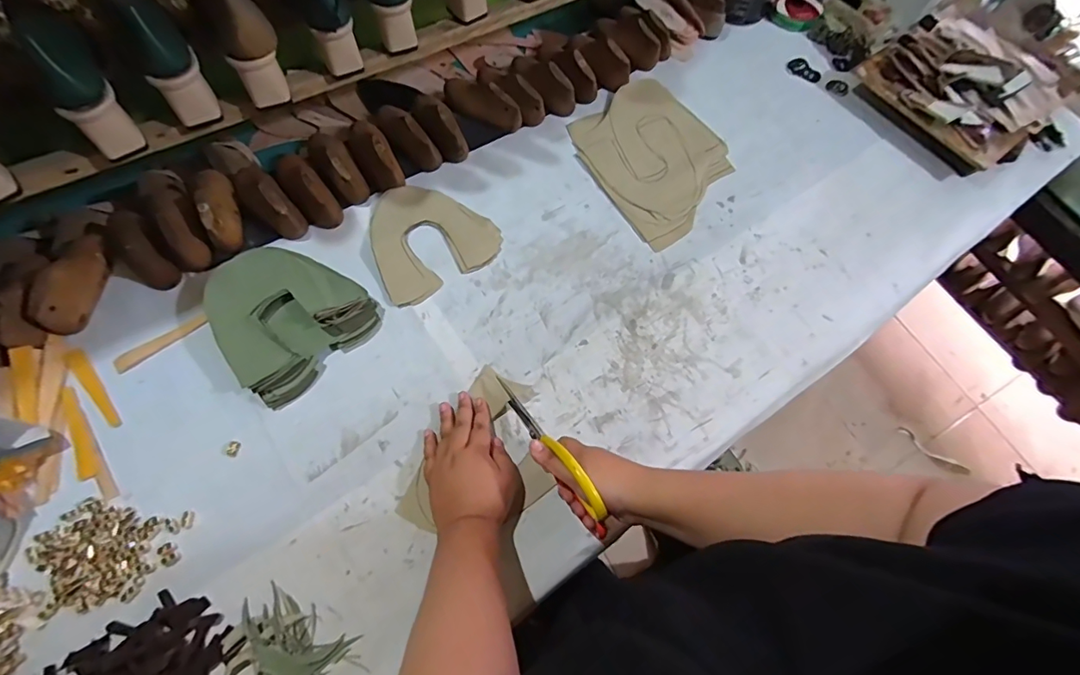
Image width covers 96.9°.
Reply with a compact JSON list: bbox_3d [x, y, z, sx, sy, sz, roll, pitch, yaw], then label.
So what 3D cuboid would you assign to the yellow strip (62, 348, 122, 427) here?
[{"bbox_3d":[-0.529,0.058,0.567,0.019,0.005,0.117,-41,75,-18],"label":"yellow strip"}]

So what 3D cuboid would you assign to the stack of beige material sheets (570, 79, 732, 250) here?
[{"bbox_3d":[0.184,-0.287,0.755,0.226,0.016,0.263,-32,72,-16],"label":"stack of beige material sheets"}]

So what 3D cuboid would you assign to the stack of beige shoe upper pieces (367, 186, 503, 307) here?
[{"bbox_3d":[-0.160,-0.145,0.673,0.170,0.017,0.164,-34,73,-16],"label":"stack of beige shoe upper pieces"}]

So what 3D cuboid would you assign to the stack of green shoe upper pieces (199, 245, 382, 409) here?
[{"bbox_3d":[-0.317,-0.031,0.596,0.172,0.049,0.165,41,71,14],"label":"stack of green shoe upper pieces"}]

